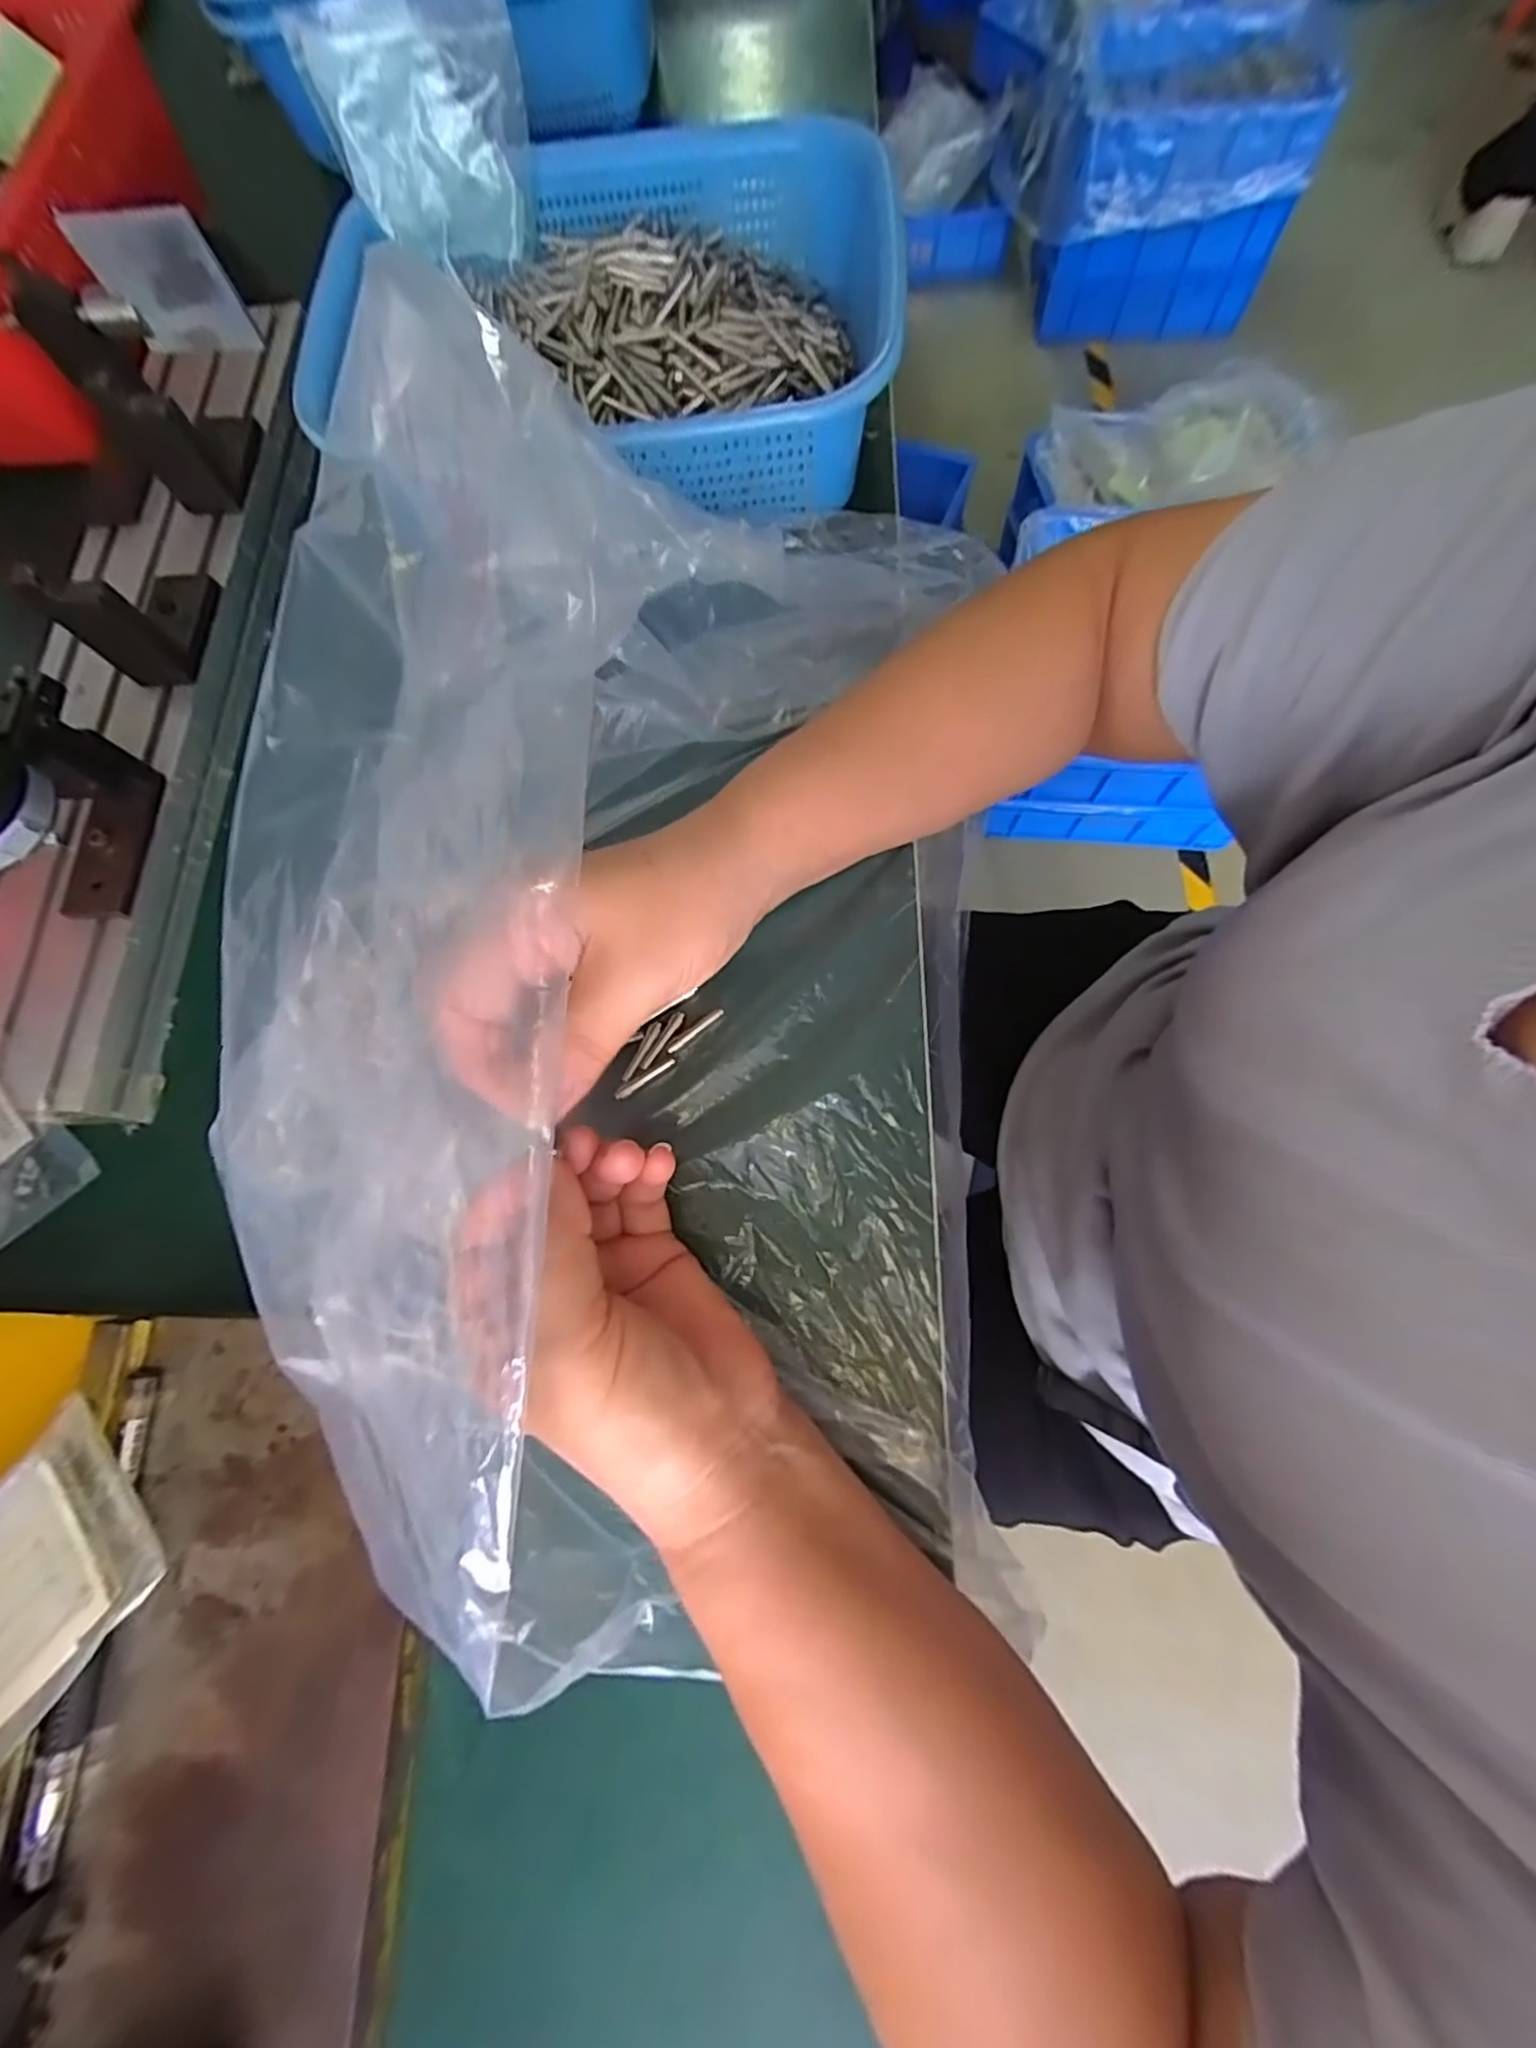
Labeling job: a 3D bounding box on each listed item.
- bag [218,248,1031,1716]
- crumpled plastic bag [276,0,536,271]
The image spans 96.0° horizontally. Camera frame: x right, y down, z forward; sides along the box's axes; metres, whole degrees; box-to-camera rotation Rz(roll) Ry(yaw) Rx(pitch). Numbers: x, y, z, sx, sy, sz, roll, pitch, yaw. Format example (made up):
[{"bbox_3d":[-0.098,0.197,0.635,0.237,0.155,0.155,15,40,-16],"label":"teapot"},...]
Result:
[{"bbox_3d":[-0.045,-0.019,0.249,0.271,0.125,0.442,2,77,1],"label":"bag"},{"bbox_3d":[-0.166,-0.436,0.339,0.096,0.085,0.019,-9,60,-4],"label":"crumpled plastic bag"}]

